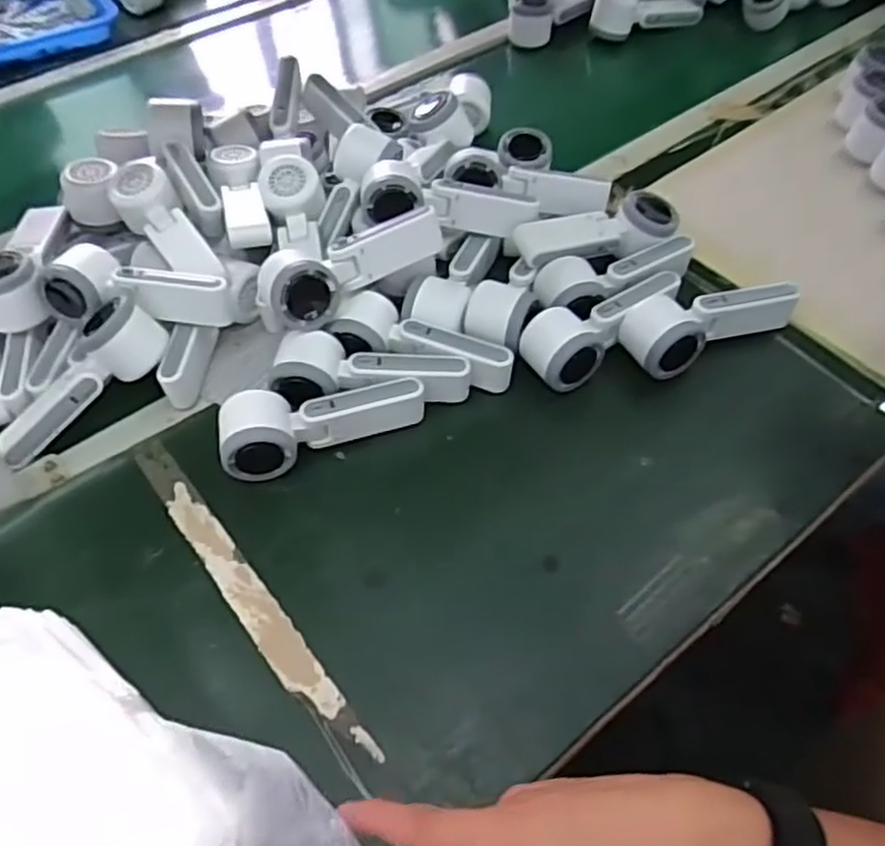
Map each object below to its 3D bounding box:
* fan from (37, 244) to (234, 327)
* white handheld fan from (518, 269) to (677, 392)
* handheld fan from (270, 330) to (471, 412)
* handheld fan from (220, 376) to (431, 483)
[{"bbox_3d":[-0.266,-0.117,0.644,0.164,0.056,0.061,0,52,3],"label":"fan"},{"bbox_3d":[0.148,-0.085,0.660,0.169,0.062,0.061,-30,57,-19],"label":"white handheld fan"},{"bbox_3d":[-0.061,-0.037,0.628,0.166,0.056,0.064,-3,52,-2],"label":"handheld fan"},{"bbox_3d":[-0.096,0.002,0.599,0.167,0.054,0.060,-11,53,-8],"label":"handheld fan"}]

